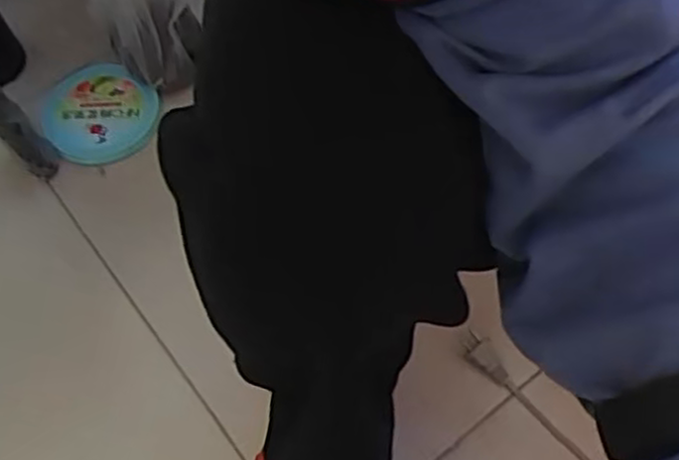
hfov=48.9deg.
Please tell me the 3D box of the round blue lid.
[{"bbox_3d":[-0.268,-0.128,0.832,0.125,0.018,0.120,-1,61,2],"label":"round blue lid"}]

